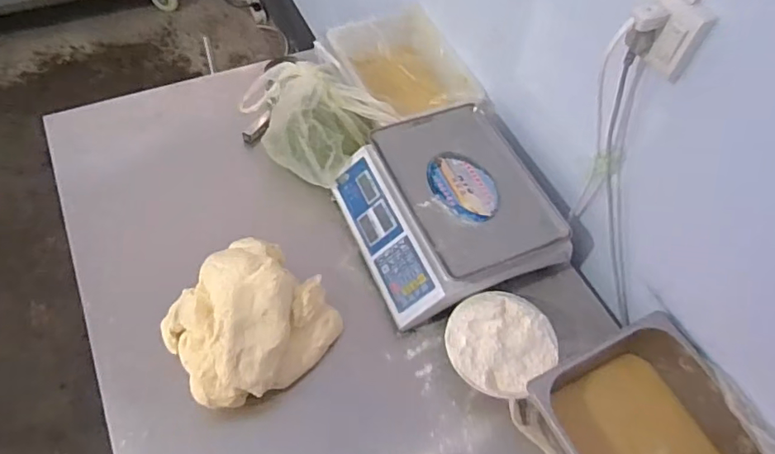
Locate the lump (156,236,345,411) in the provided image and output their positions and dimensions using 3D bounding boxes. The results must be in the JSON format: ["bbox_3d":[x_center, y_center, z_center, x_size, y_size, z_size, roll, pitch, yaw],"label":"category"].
[{"bbox_3d":[-0.216,0.139,0.825,0.236,0.111,0.223,-36,66,-25],"label":"lump"}]

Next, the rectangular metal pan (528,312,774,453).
[{"bbox_3d":[0.383,0.325,0.762,0.260,0.106,0.333,-22,61,-19],"label":"rectangular metal pan"}]

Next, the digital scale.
[{"bbox_3d":[0.099,-0.037,0.954,0.318,0.102,0.356,-20,60,-17],"label":"digital scale"}]

